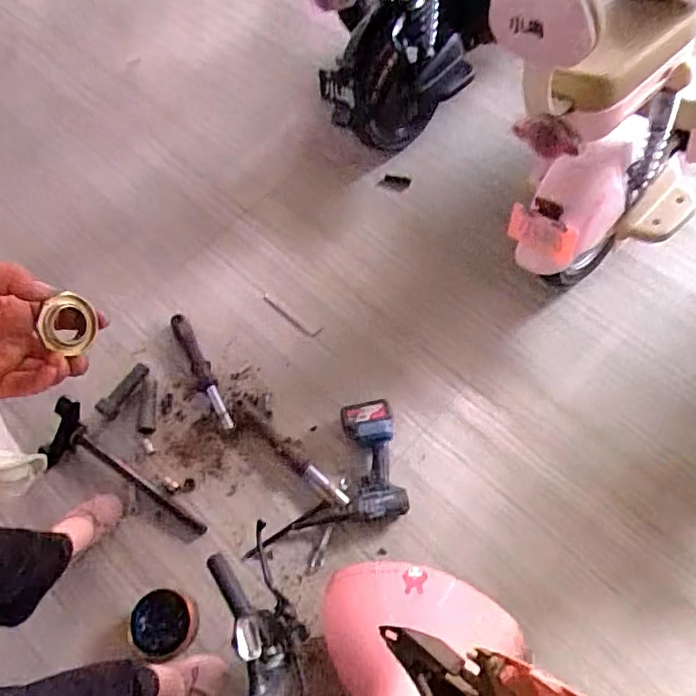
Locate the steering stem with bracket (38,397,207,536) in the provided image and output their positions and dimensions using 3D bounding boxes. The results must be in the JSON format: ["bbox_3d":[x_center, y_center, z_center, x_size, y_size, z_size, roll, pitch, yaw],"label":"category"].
[{"bbox_3d":[-0.483,0.281,1.240,0.420,0.082,0.136,32,65,5],"label":"steering stem with bracket"}]

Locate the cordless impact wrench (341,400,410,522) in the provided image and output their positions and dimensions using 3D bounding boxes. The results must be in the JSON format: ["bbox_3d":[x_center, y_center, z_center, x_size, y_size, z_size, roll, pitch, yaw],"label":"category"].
[{"bbox_3d":[0.052,0.241,1.229,0.120,0.070,0.245,-11,63,0],"label":"cordless impact wrench"}]

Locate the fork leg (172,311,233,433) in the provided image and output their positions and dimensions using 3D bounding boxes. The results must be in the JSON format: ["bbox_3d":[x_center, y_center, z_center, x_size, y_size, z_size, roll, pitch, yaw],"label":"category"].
[{"bbox_3d":[-0.352,0.053,1.365,0.043,0.037,0.315,-27,64,-8],"label":"fork leg"}]

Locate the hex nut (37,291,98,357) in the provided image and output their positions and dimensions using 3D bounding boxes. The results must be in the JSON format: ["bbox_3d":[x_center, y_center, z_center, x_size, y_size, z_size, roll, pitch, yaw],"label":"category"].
[{"bbox_3d":[-0.204,-0.019,0.419,0.010,0.041,0.043,5,94,46],"label":"hex nut"}]

